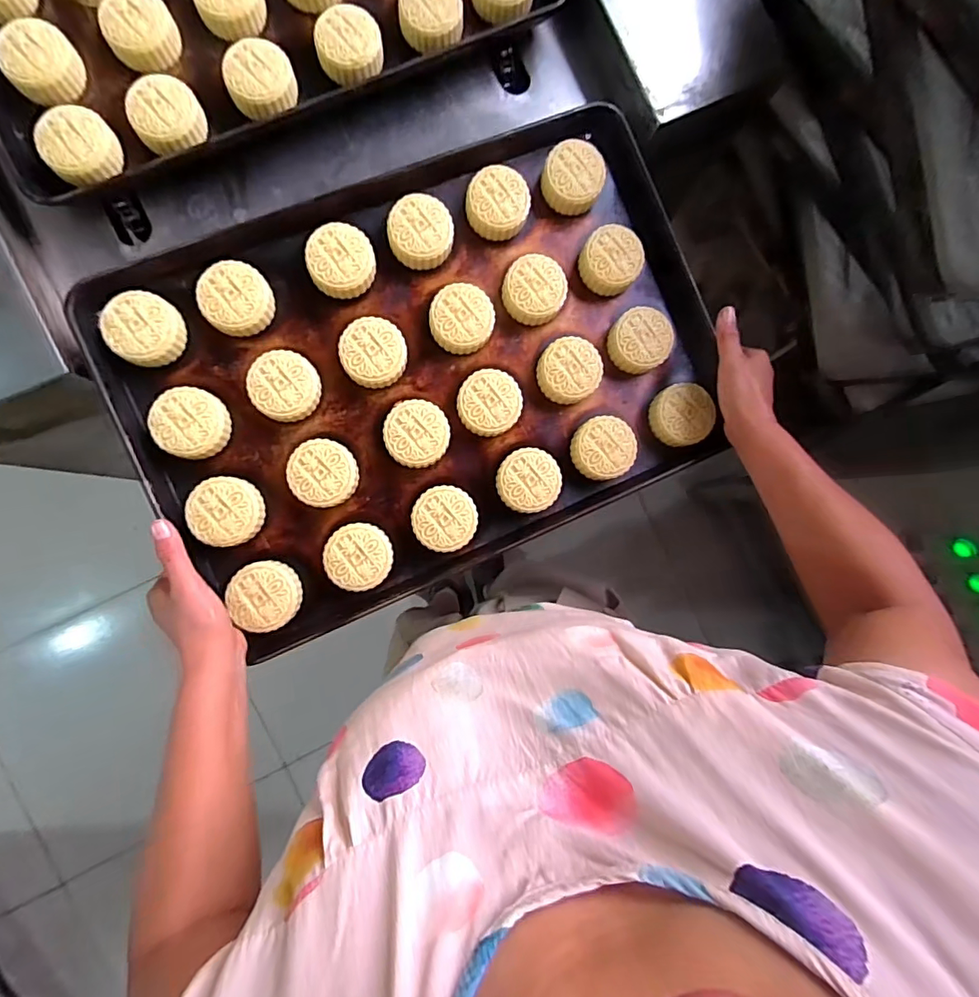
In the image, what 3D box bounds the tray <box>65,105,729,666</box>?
[{"bbox_3d":[-0.057,-0.131,0.517,0.579,0.041,0.391,-24,91,-7],"label":"tray"}]

